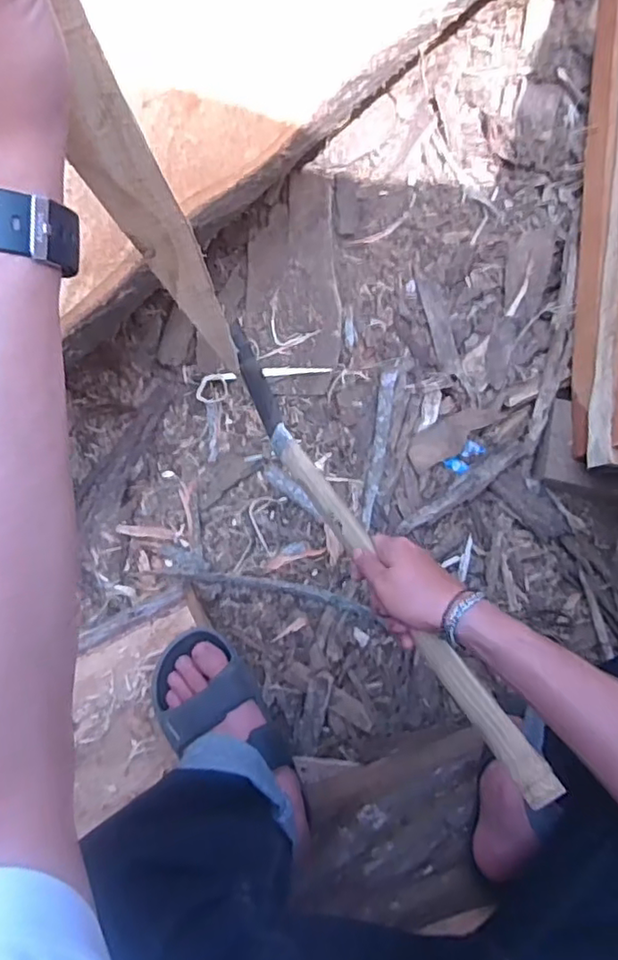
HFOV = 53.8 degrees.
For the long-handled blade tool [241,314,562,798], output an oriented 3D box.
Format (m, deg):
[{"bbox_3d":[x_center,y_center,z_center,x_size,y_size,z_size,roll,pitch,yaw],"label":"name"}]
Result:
[{"bbox_3d":[0.039,0.038,0.593,0.040,0.036,0.561,-30,57,-5],"label":"long-handled blade tool"}]

